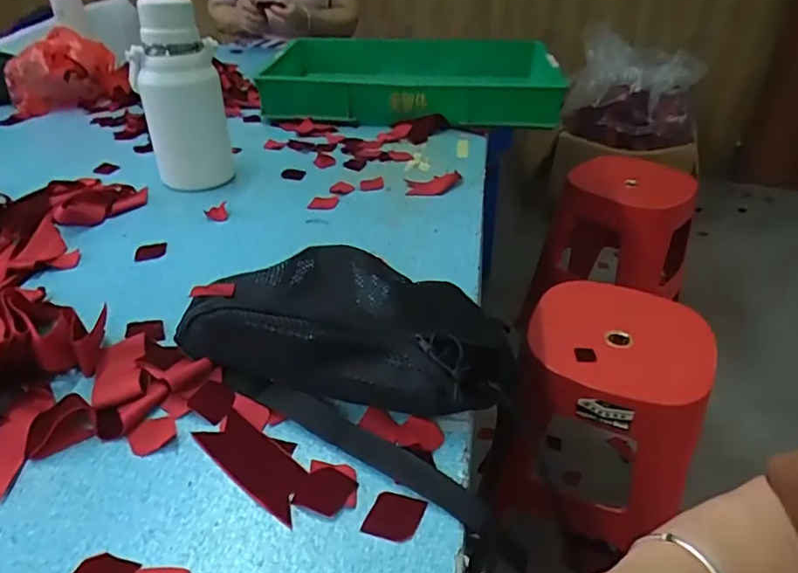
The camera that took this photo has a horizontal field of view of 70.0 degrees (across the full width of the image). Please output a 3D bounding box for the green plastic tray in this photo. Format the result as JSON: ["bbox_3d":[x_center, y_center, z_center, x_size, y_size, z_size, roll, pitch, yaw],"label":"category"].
[{"bbox_3d":[-0.004,-0.385,1.072,0.572,0.097,0.365,8,36,10],"label":"green plastic tray"}]

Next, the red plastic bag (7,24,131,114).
[{"bbox_3d":[-0.611,-0.392,1.042,0.191,0.117,0.090,-21,40,-28],"label":"red plastic bag"}]

